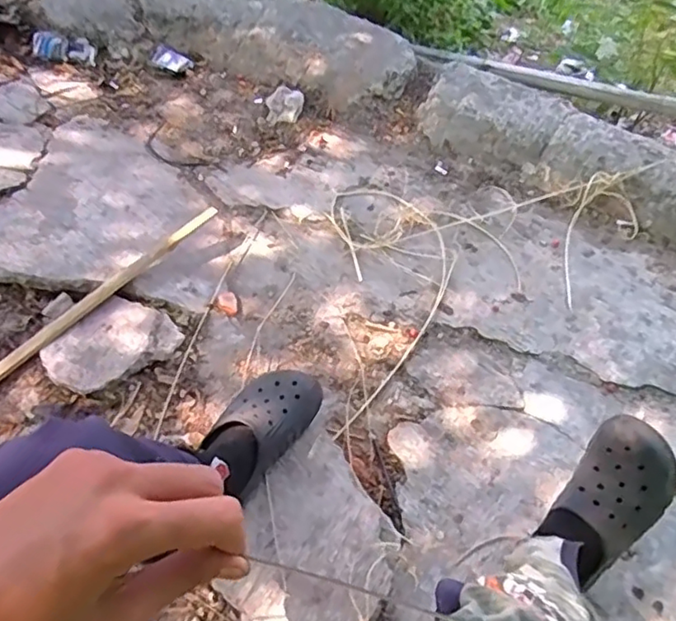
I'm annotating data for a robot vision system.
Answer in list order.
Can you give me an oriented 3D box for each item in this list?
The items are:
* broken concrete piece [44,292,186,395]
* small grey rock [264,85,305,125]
[{"bbox_3d":[-0.395,0.065,1.064,0.162,0.030,0.200,31,56,20],"label":"broken concrete piece"},{"bbox_3d":[-0.134,-0.518,1.535,0.093,0.043,0.119,-3,51,-6],"label":"small grey rock"}]

